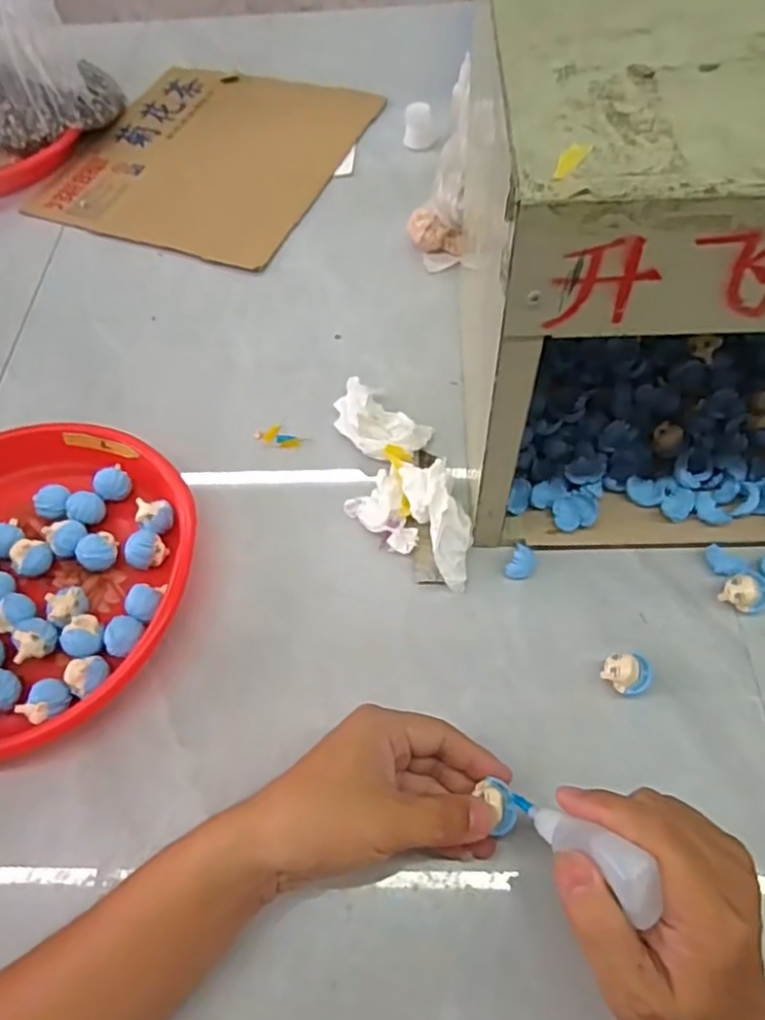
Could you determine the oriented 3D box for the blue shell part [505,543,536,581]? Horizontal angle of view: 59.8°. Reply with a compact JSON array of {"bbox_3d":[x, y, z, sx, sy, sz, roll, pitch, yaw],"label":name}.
[{"bbox_3d":[0.101,0.039,0.480,0.018,0.012,0.024,24,64,17],"label":"blue shell part"}]

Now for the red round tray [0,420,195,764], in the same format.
[{"bbox_3d":[-0.261,0.048,0.484,0.244,0.042,0.244,-2,59,3],"label":"red round tray"}]

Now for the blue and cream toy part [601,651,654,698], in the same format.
[{"bbox_3d":[0.161,0.103,0.433,0.029,0.022,0.032,25,64,18],"label":"blue and cream toy part"}]

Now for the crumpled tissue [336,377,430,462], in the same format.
[{"bbox_3d":[-0.006,-0.070,0.544,0.079,0.034,0.051,29,65,20],"label":"crumpled tissue"}]

